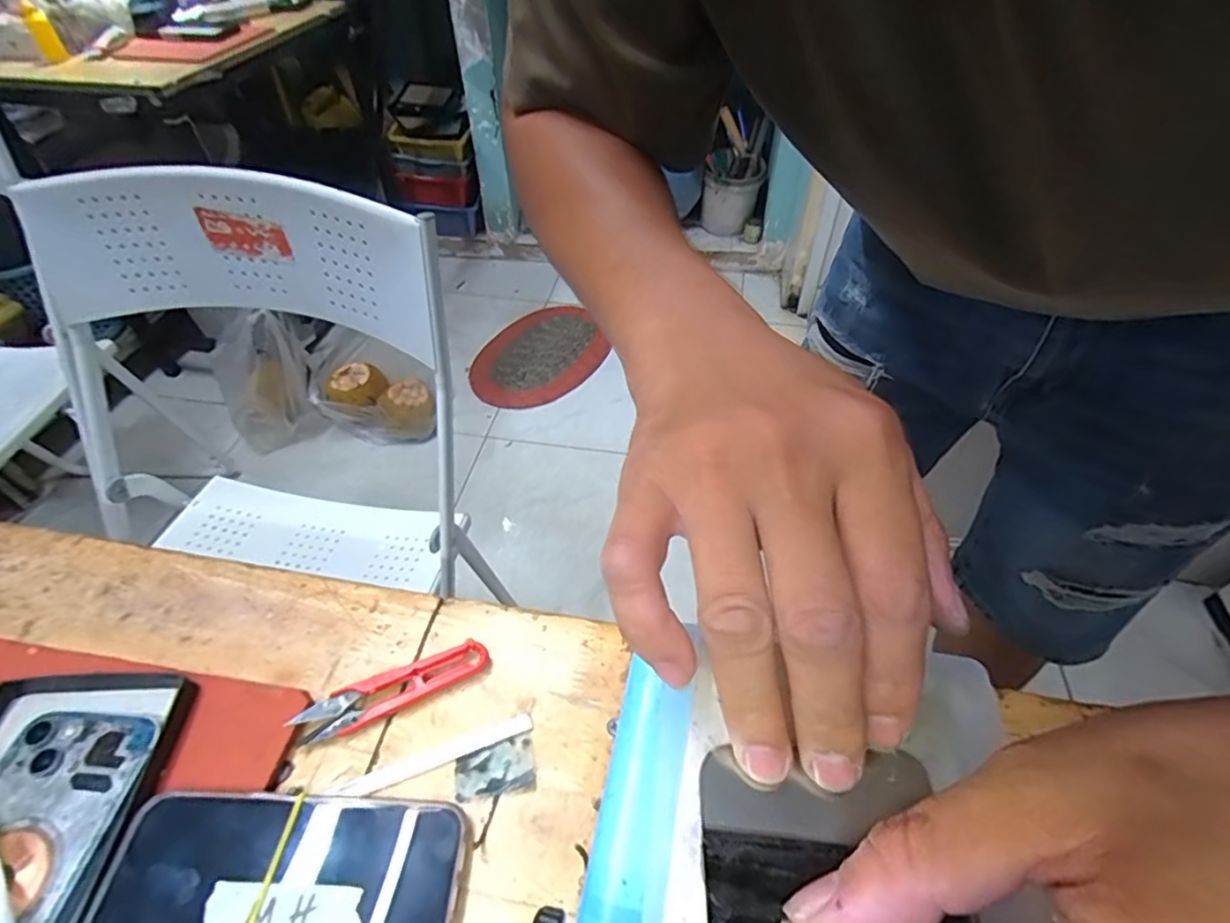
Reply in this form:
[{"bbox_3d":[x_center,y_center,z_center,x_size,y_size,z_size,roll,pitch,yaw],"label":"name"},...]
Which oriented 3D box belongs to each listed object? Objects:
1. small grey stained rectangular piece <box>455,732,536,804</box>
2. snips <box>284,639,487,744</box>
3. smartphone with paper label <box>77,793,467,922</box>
[{"bbox_3d":[-0.061,0.157,0.300,0.038,0.004,0.026,-12,45,-7],"label":"small grey stained rectangular piece"},{"bbox_3d":[-0.120,0.123,0.320,0.098,0.013,0.022,-21,51,-17],"label":"snips"},{"bbox_3d":[-0.144,0.186,0.254,0.147,0.014,0.072,1,48,1],"label":"smartphone with paper label"}]

